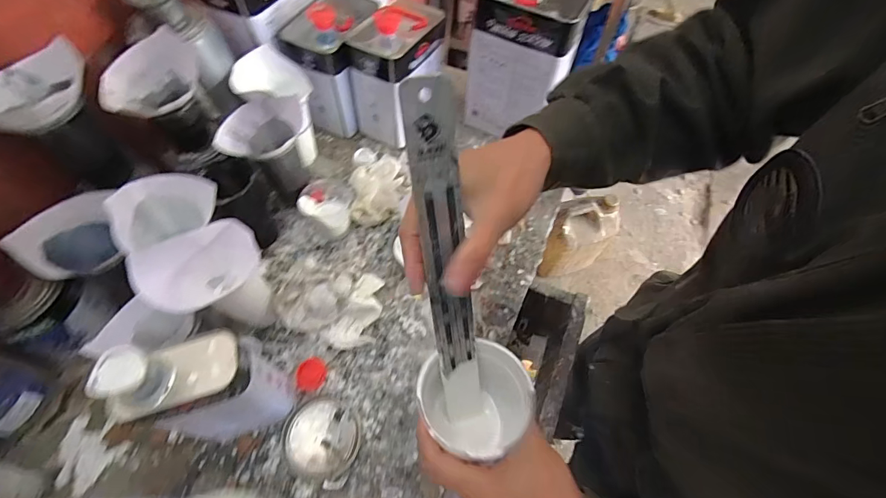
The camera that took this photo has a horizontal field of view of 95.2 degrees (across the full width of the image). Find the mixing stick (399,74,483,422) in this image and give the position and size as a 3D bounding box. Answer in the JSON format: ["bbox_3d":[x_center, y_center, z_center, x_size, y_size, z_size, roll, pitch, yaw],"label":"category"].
[{"bbox_3d":[0.005,0.026,0.290,0.033,0.276,0.005,-17,30,-18],"label":"mixing stick"}]

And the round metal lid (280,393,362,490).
[{"bbox_3d":[-0.154,0.240,0.517,0.096,0.013,0.091,1,60,-2],"label":"round metal lid"}]

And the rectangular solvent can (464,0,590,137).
[{"bbox_3d":[0.133,-0.331,0.700,0.164,0.250,0.095,15,60,7],"label":"rectangular solvent can"}]

